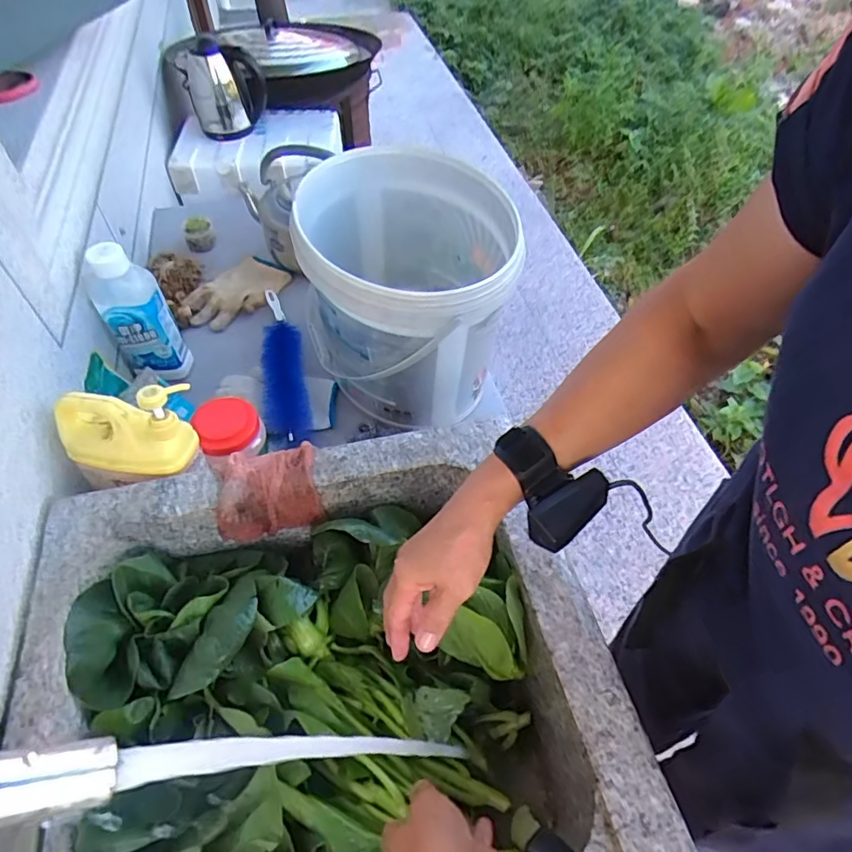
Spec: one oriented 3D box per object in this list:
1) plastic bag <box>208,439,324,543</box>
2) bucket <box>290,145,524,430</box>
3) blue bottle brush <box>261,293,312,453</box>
[{"bbox_3d":[-0.183,0.079,0.643,0.112,0.077,0.077,-13,53,-10],"label":"plastic bag"},{"bbox_3d":[-0.020,-0.217,0.854,0.316,0.258,0.376,-12,53,-9],"label":"bucket"},{"bbox_3d":[-0.244,-0.120,0.928,0.067,0.042,0.370,-10,53,-8],"label":"blue bottle brush"}]

